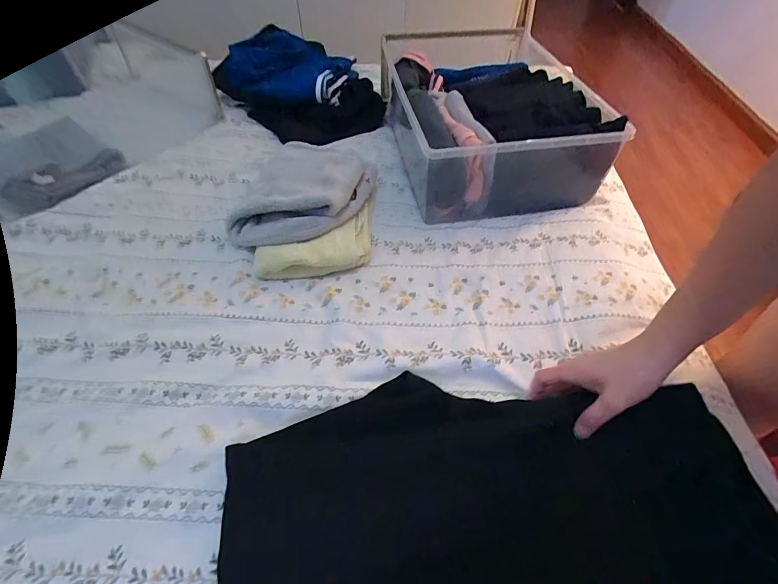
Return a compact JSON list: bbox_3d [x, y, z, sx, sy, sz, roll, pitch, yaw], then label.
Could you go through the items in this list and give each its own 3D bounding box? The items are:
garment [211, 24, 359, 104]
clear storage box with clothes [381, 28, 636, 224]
[{"bbox_3d":[-0.218,-0.511,0.866,0.267,0.104,0.235,16,52,12],"label":"garment"},{"bbox_3d":[0.168,-0.330,0.714,0.304,0.142,0.421,-8,51,-8],"label":"clear storage box with clothes"}]

